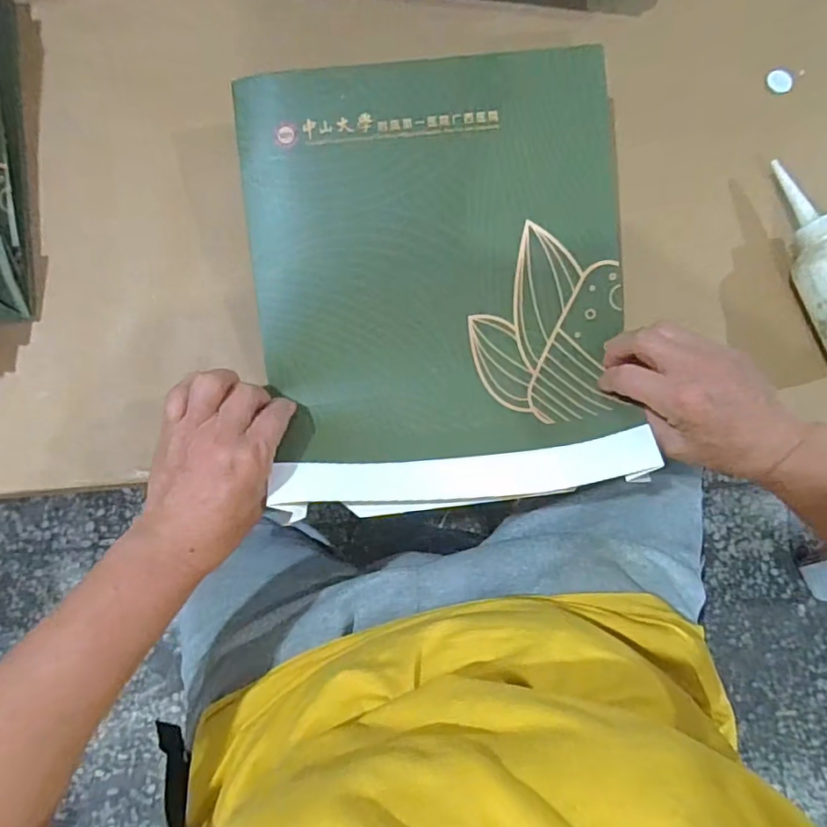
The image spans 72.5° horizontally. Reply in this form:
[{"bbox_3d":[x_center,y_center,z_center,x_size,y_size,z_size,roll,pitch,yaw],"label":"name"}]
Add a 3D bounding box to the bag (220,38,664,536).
[{"bbox_3d":[0.021,-0.090,0.408,0.262,0.066,0.305,-6,84,-3],"label":"bag"}]

